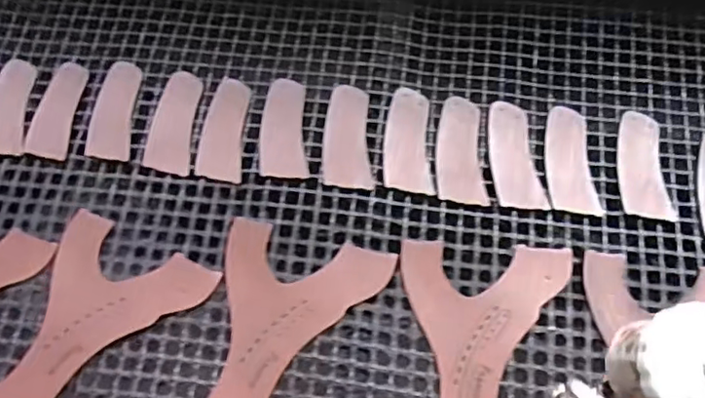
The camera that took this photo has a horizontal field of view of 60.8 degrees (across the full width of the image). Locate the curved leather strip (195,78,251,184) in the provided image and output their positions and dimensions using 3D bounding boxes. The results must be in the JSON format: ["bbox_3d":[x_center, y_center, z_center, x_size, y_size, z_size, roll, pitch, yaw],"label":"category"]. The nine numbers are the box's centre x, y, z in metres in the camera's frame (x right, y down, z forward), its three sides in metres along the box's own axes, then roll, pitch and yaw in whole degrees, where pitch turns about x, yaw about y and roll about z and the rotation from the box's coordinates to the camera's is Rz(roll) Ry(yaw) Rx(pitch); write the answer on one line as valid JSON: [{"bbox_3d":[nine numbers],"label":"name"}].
[{"bbox_3d":[-0.135,-0.074,0.627,0.046,0.004,0.117,2,68,1],"label":"curved leather strip"}]

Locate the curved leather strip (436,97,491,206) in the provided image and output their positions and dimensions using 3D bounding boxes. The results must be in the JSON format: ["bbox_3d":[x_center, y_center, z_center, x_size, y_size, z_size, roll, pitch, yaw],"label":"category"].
[{"bbox_3d":[0.106,-0.049,0.603,0.047,0.007,0.114,-2,69,0],"label":"curved leather strip"}]

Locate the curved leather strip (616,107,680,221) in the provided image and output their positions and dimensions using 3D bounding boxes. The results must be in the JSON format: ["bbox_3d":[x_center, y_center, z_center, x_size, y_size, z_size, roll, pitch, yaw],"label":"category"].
[{"bbox_3d":[0.288,-0.035,0.601,0.049,0.009,0.114,-3,69,0],"label":"curved leather strip"}]

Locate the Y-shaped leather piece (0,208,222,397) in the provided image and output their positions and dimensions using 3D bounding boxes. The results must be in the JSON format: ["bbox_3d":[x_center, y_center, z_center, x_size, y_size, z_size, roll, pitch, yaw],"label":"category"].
[{"bbox_3d":[-0.243,0.130,0.543,0.153,0.007,0.216,23,67,10],"label":"Y-shaped leather piece"}]

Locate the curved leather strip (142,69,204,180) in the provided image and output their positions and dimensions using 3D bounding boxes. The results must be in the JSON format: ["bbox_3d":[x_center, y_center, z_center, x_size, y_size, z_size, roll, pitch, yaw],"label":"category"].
[{"bbox_3d":[-0.188,-0.082,0.634,0.047,0.004,0.120,3,68,1],"label":"curved leather strip"}]

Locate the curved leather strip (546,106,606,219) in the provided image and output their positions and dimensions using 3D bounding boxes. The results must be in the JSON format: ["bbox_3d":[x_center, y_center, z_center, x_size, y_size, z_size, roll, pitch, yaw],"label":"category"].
[{"bbox_3d":[0.217,-0.040,0.604,0.048,0.004,0.114,-2,69,0],"label":"curved leather strip"}]

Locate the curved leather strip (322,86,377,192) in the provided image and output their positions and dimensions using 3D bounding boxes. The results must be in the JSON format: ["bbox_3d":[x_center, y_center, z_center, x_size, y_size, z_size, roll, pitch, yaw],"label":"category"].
[{"bbox_3d":[-0.006,-0.063,0.613,0.047,0.008,0.113,-2,68,-1],"label":"curved leather strip"}]

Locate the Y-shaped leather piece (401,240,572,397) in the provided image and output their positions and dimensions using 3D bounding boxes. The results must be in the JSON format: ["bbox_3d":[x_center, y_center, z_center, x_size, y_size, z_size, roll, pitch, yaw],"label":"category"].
[{"bbox_3d":[0.117,0.146,0.530,0.149,0.008,0.216,4,70,3],"label":"Y-shaped leather piece"}]

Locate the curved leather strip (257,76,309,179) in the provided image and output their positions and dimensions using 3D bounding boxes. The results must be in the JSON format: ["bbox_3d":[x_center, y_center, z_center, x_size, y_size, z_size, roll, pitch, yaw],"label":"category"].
[{"bbox_3d":[-0.070,-0.074,0.625,0.049,0.007,0.110,2,68,1],"label":"curved leather strip"}]

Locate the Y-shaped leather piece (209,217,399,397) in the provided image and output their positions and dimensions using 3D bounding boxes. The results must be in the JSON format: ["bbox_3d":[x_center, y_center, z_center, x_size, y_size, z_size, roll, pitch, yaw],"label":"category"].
[{"bbox_3d":[-0.064,0.135,0.539,0.153,0.006,0.217,12,69,9],"label":"Y-shaped leather piece"}]

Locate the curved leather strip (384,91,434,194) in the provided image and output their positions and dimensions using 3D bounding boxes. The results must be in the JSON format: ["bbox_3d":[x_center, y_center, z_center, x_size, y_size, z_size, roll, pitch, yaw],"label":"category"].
[{"bbox_3d":[0.055,-0.060,0.608,0.047,0.005,0.115,-1,69,0],"label":"curved leather strip"}]

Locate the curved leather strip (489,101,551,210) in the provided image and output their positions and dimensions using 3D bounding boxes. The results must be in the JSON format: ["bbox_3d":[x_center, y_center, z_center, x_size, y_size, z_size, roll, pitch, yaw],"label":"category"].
[{"bbox_3d":[0.160,-0.044,0.603,0.047,0.006,0.115,-8,69,-2],"label":"curved leather strip"}]

